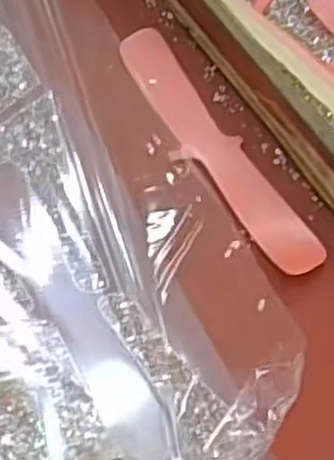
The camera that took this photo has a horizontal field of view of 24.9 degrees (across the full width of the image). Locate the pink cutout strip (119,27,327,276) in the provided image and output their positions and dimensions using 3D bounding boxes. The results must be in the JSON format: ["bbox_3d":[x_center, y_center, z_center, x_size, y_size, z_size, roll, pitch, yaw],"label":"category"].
[{"bbox_3d":[0.031,-0.060,0.531,0.040,0.008,0.229,-27,64,-14],"label":"pink cutout strip"}]

